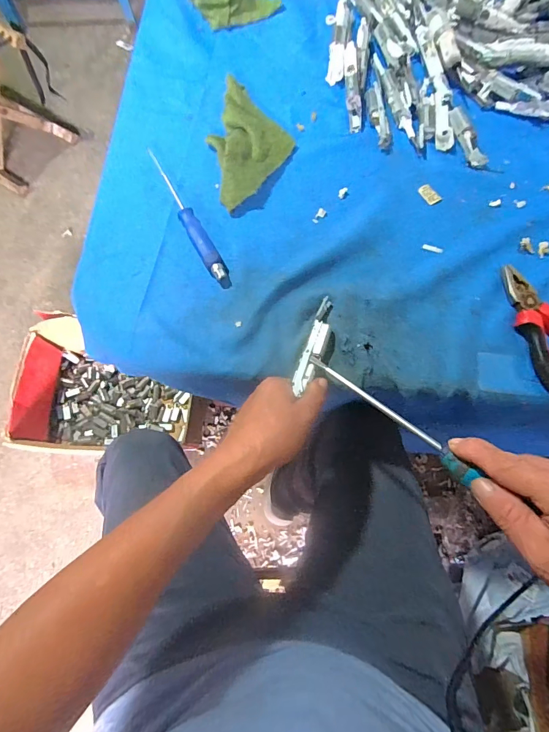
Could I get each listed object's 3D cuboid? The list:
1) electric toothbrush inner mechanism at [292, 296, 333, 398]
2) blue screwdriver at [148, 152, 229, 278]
[{"bbox_3d":[0.040,-0.021,0.379,0.019,0.012,0.103,18,70,7],"label":"electric toothbrush inner mechanism"},{"bbox_3d":[-0.100,-0.170,0.426,0.020,0.019,0.184,-28,77,-10],"label":"blue screwdriver"}]

